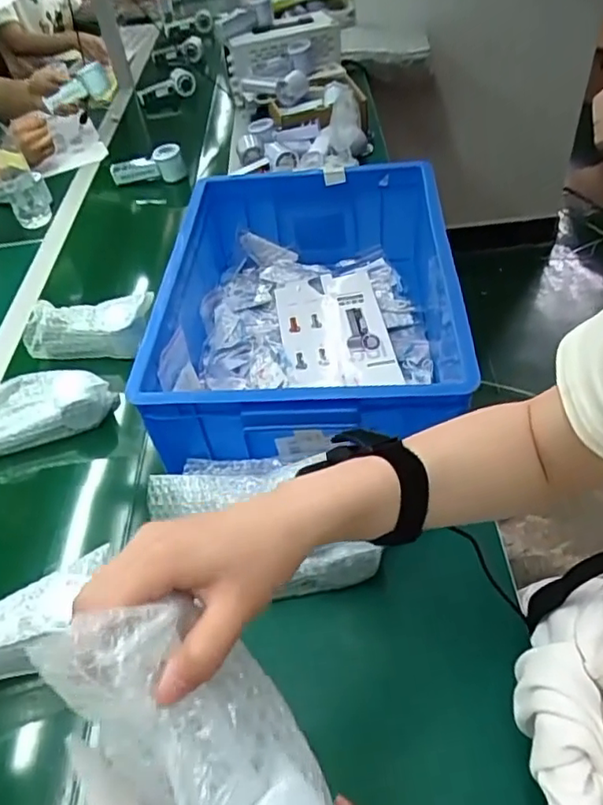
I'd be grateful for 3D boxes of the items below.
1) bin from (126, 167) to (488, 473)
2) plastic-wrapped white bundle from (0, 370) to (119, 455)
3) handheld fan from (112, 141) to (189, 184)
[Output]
[{"bbox_3d":[0.008,-0.122,0.769,0.373,0.144,0.446,-1,47,6],"label":"bin"},{"bbox_3d":[-0.351,0.007,0.788,0.196,0.071,0.065,-18,48,-10],"label":"plastic-wrapped white bundle"},{"bbox_3d":[-0.326,-0.499,1.263,0.169,0.075,0.052,-1,47,5],"label":"handheld fan"}]

